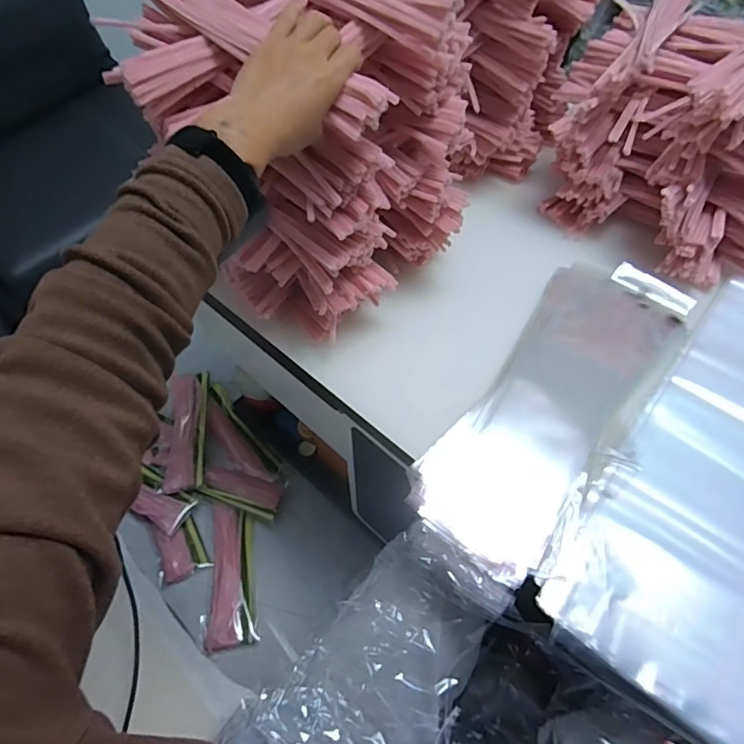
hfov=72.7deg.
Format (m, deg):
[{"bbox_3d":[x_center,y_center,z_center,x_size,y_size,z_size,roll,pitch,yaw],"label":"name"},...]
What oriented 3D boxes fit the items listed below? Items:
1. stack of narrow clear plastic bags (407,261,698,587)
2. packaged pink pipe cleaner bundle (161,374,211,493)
[{"bbox_3d":[0.226,0.013,0.586,0.158,0.019,0.458,33,63,20],"label":"stack of narrow clear plastic bags"},{"bbox_3d":[-0.414,0.118,1.147,0.090,0.023,0.332,-17,47,1],"label":"packaged pink pipe cleaner bundle"}]

